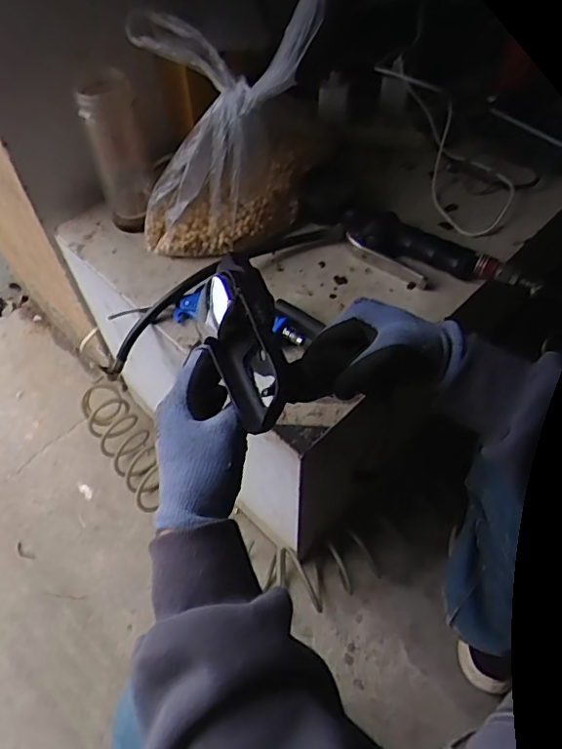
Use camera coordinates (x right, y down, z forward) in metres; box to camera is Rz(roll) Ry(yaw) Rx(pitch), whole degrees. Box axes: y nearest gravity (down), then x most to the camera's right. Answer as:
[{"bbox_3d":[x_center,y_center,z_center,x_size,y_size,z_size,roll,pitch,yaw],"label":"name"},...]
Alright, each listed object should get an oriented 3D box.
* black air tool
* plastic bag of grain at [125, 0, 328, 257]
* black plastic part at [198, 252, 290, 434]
[{"bbox_3d":[0.178,-0.137,0.643,0.227,0.031,0.069,27,62,16],"label":"black air tool"},{"bbox_3d":[-0.052,-0.274,0.588,0.216,0.260,0.147,-1,58,-1],"label":"plastic bag of grain"},{"bbox_3d":[-0.026,-0.025,0.418,0.053,0.053,0.129,-12,92,-8],"label":"black plastic part"}]

